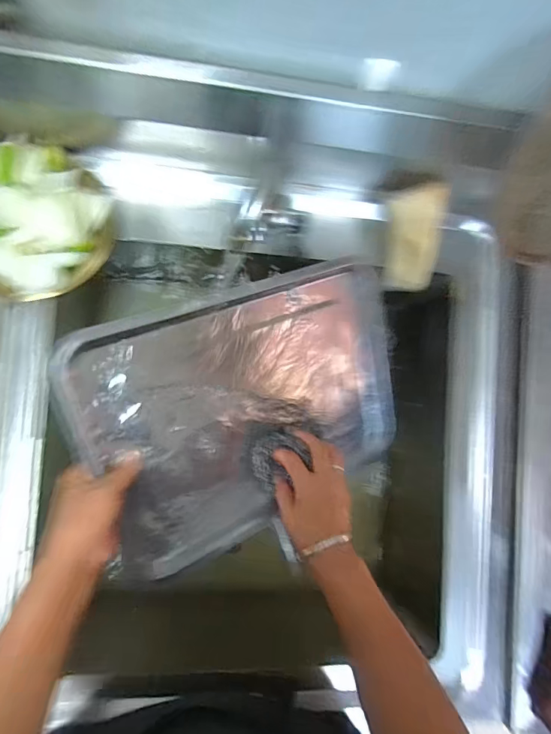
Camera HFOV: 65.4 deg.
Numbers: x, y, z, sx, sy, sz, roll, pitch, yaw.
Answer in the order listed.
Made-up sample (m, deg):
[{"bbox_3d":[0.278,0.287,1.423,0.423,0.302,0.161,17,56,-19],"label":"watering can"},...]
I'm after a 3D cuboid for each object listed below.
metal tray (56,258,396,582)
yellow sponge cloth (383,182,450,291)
[{"bbox_3d":[-0.016,0.044,0.510,0.385,0.021,0.281,-22,111,-26],"label":"metal tray"},{"bbox_3d":[0.173,-0.159,0.537,0.066,0.009,0.126,12,116,28],"label":"yellow sponge cloth"}]

